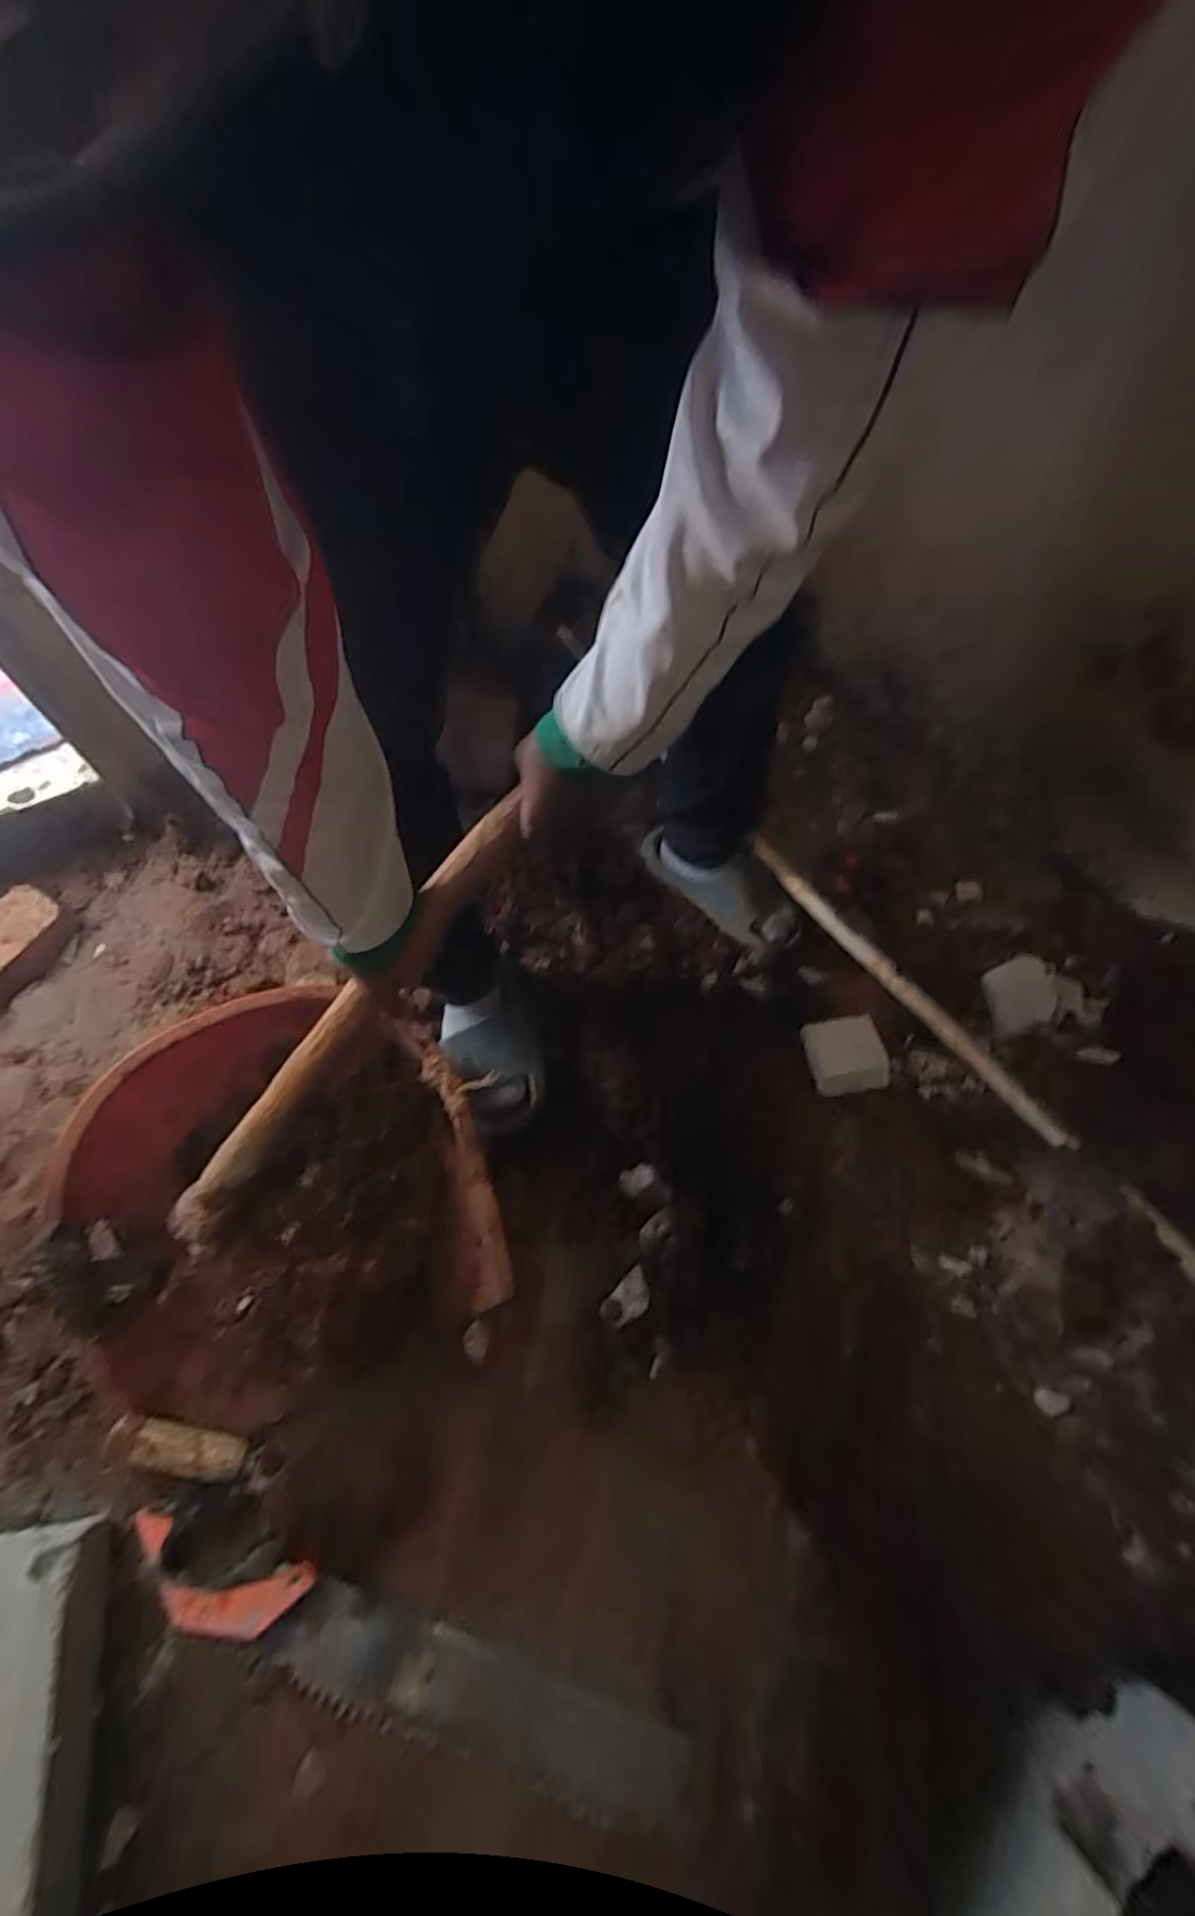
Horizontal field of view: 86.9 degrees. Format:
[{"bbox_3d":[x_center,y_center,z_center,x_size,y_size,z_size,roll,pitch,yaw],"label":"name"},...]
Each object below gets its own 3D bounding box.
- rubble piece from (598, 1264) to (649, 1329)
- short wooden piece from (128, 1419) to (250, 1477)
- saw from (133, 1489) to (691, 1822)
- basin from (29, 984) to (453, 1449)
[{"bbox_3d":[0.034,0.374,0.688,0.036,0.019,0.063,39,67,22],"label":"rubble piece"},{"bbox_3d":[-0.369,0.445,0.572,0.096,0.015,0.032,19,60,-7],"label":"short wooden piece"},{"bbox_3d":[-0.168,0.595,0.536,0.526,0.033,0.091,16,61,11],"label":"saw"},{"bbox_3d":[-0.348,0.243,0.663,0.351,0.168,0.391,-7,59,-3],"label":"basin"}]

